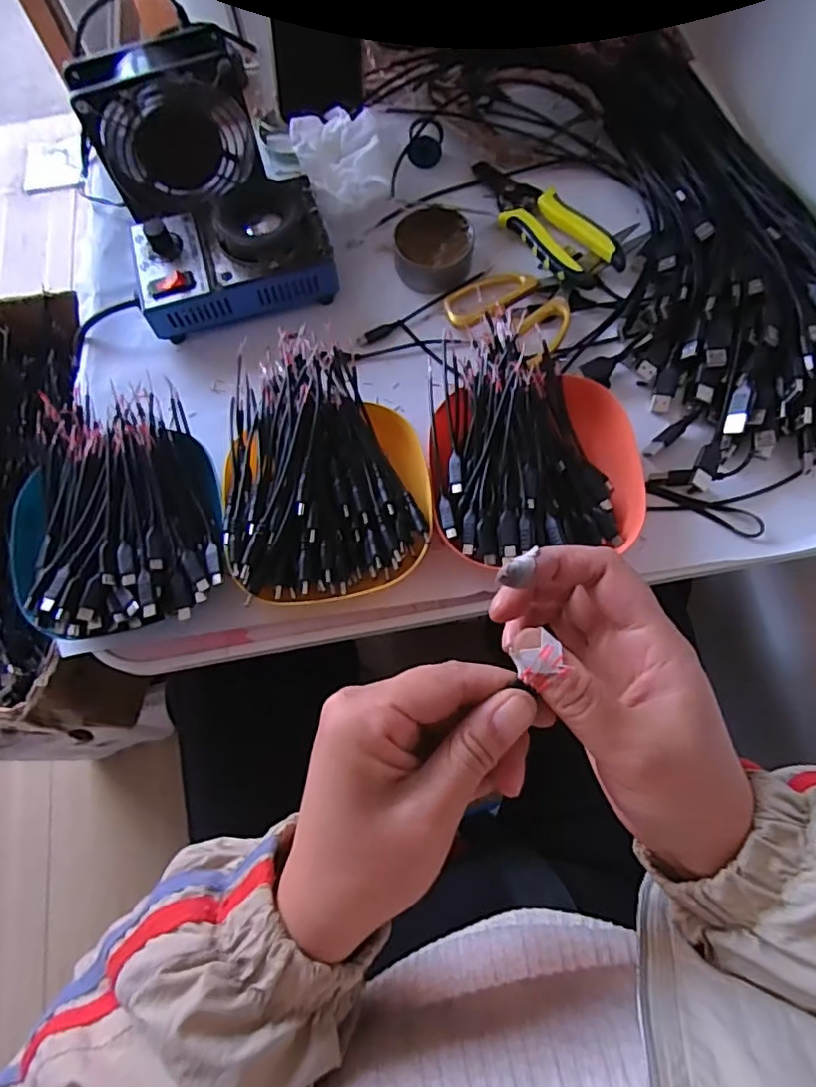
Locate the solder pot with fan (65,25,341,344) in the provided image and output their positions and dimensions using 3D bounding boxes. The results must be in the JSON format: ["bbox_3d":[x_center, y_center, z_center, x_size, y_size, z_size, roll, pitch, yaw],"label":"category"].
[{"bbox_3d":[-0.153,-0.276,0.468,0.148,0.107,0.184,-17,71,-3],"label":"solder pot with fan"}]

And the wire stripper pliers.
[{"bbox_3d":[0.108,-0.269,0.500,0.057,0.018,0.165,-33,72,-9],"label":"wire stripper pliers"}]

